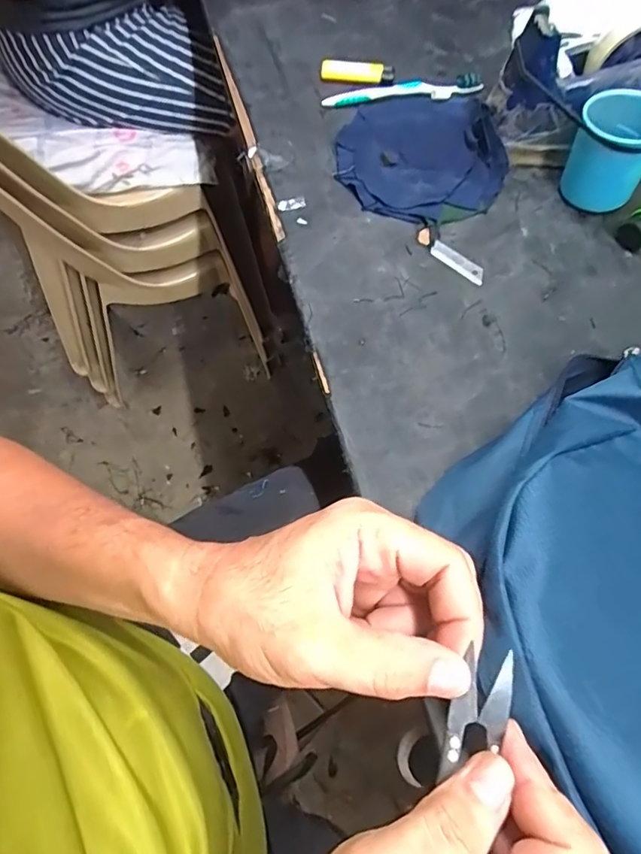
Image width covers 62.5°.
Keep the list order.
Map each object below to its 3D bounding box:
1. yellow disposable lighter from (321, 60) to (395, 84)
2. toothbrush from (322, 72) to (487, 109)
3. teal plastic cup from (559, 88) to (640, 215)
[{"bbox_3d":[0.041,-0.394,0.587,0.080,0.010,0.028,6,67,1],"label":"yellow disposable lighter"},{"bbox_3d":[0.090,-0.369,0.575,0.174,0.012,0.027,-8,67,-5],"label":"toothbrush"},{"bbox_3d":[0.275,-0.260,0.497,0.081,0.081,0.077,-41,74,-17],"label":"teal plastic cup"}]

